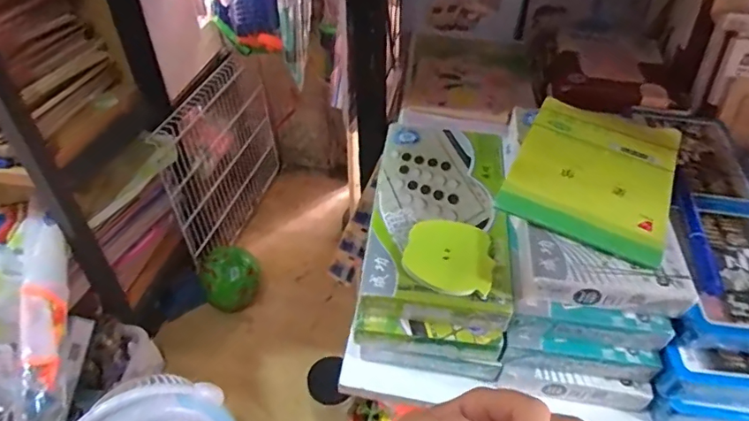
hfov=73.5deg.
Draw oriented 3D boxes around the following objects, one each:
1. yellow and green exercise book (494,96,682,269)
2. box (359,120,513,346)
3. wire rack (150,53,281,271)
[{"bbox_3d":[0.191,-0.037,0.434,0.124,0.020,0.172,19,46,20],"label":"yellow and green exercise book"},{"bbox_3d":[0.060,0.005,0.452,0.112,0.045,0.220,5,42,6],"label":"box"},{"bbox_3d":[-0.363,-0.119,1.240,0.040,0.409,0.450,10,43,10],"label":"wire rack"}]

